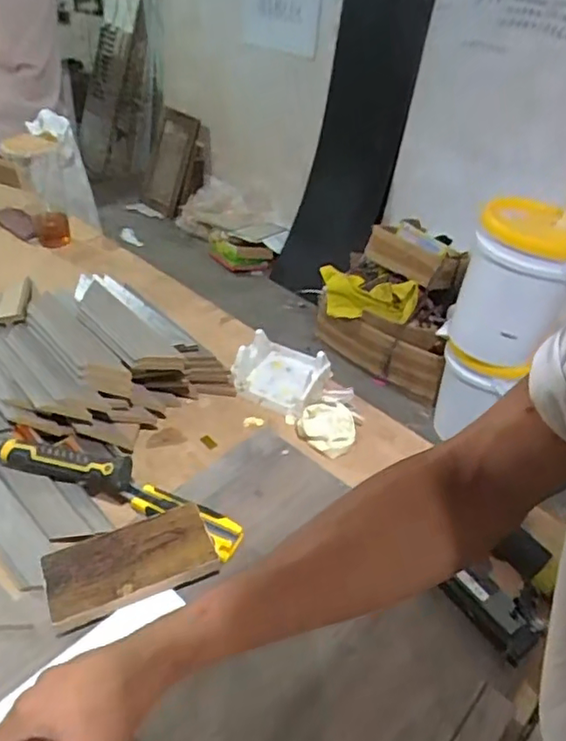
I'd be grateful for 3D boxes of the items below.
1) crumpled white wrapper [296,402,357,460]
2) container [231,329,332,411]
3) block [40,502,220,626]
[{"bbox_3d":[0.056,0.066,0.713,0.058,0.034,0.061,-18,43,-25],"label":"crumpled white wrapper"},{"bbox_3d":[0.001,0.000,0.797,0.118,0.051,0.106,19,41,19],"label":"container"},{"bbox_3d":[-0.144,0.181,0.555,0.149,0.026,0.075,-14,42,-21],"label":"block"}]

